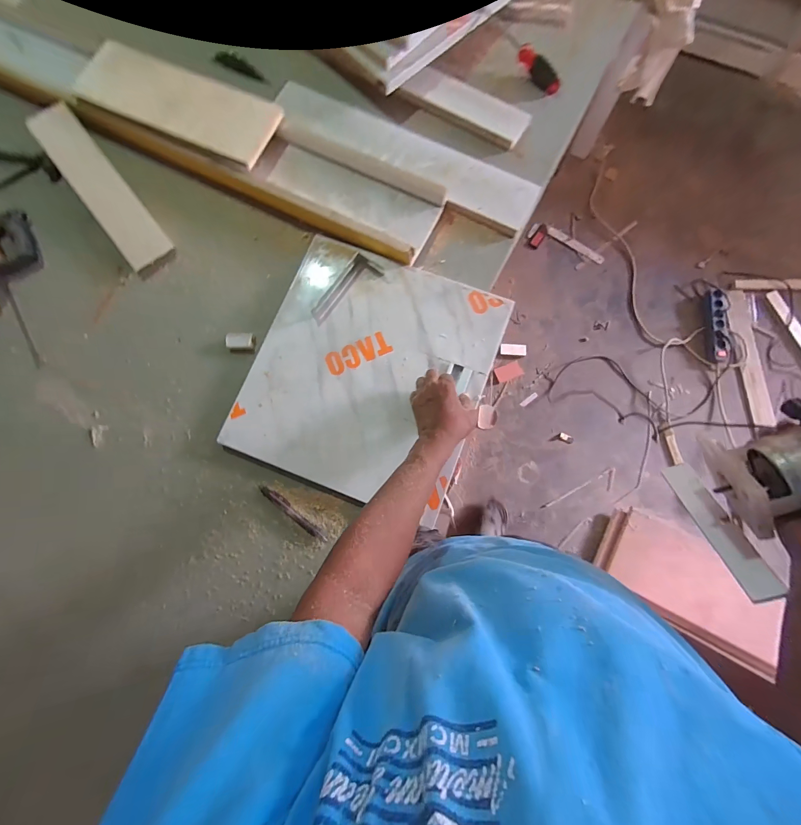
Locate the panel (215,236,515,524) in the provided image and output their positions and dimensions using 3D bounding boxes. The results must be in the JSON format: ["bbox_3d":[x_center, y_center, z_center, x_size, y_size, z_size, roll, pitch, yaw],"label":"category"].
[{"bbox_3d":[-0.054,-0.073,0.612,0.385,0.025,0.410,19,80,4],"label":"panel"}]

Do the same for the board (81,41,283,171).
[{"bbox_3d":[-0.423,-0.590,0.673,0.361,0.022,0.136,23,89,-3],"label":"board"}]

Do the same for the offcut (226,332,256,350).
[{"bbox_3d":[-0.289,-0.129,0.643,0.048,0.019,0.031,-1,80,2],"label":"offcut"}]

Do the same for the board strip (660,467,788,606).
[{"bbox_3d":[0.358,0.127,0.403,0.012,0.033,0.156,25,37,-26],"label":"board strip"}]

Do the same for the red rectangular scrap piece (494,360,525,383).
[{"bbox_3d":[0.453,-0.170,1.485,0.115,0.017,0.066,-21,79,-4],"label":"red rectangular scrap piece"}]

